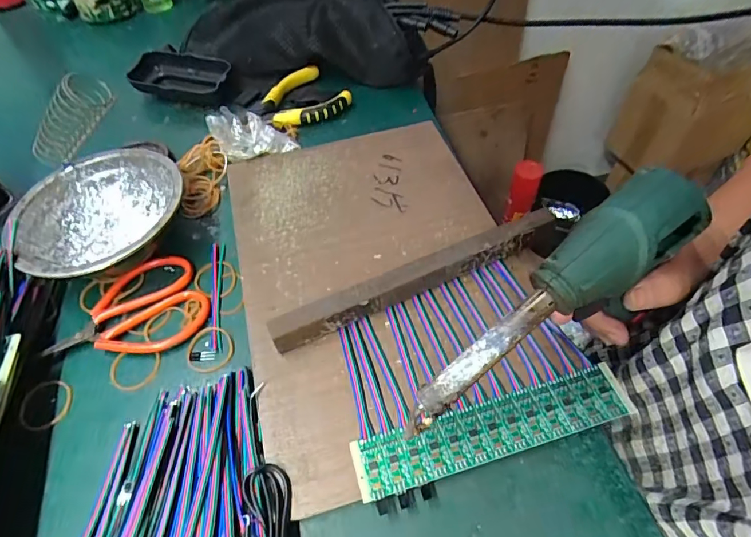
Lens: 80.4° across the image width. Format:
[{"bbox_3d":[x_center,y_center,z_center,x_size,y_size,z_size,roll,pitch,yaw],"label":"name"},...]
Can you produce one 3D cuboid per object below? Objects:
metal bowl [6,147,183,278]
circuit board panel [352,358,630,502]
[{"bbox_3d":[-0.212,-0.040,0.355,0.120,0.043,0.127,-1,53,1],"label":"metal bowl"},{"bbox_3d":[0.069,0.093,0.259,0.163,0.009,0.031,-14,54,-8],"label":"circuit board panel"}]

